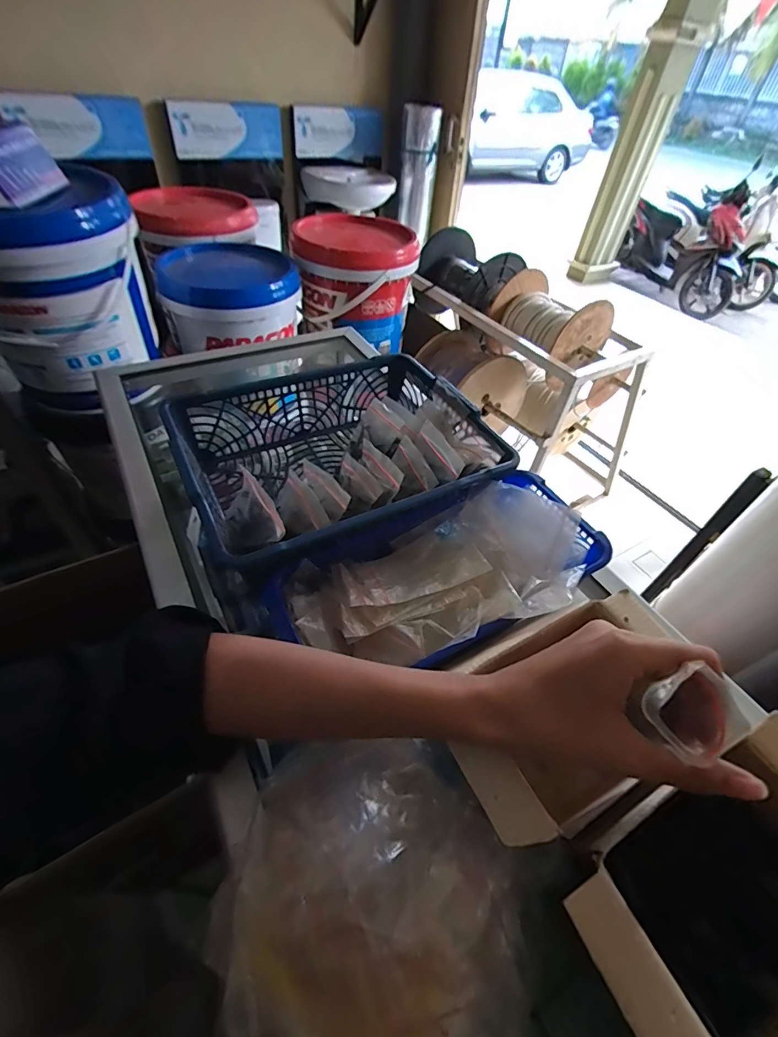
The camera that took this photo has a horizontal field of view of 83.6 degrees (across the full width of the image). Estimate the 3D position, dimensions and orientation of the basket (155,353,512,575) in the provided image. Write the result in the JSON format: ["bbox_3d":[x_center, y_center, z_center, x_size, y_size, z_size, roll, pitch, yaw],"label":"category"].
[{"bbox_3d":[-0.045,-0.061,0.453,0.283,0.087,0.228,-20,52,-23],"label":"basket"}]

